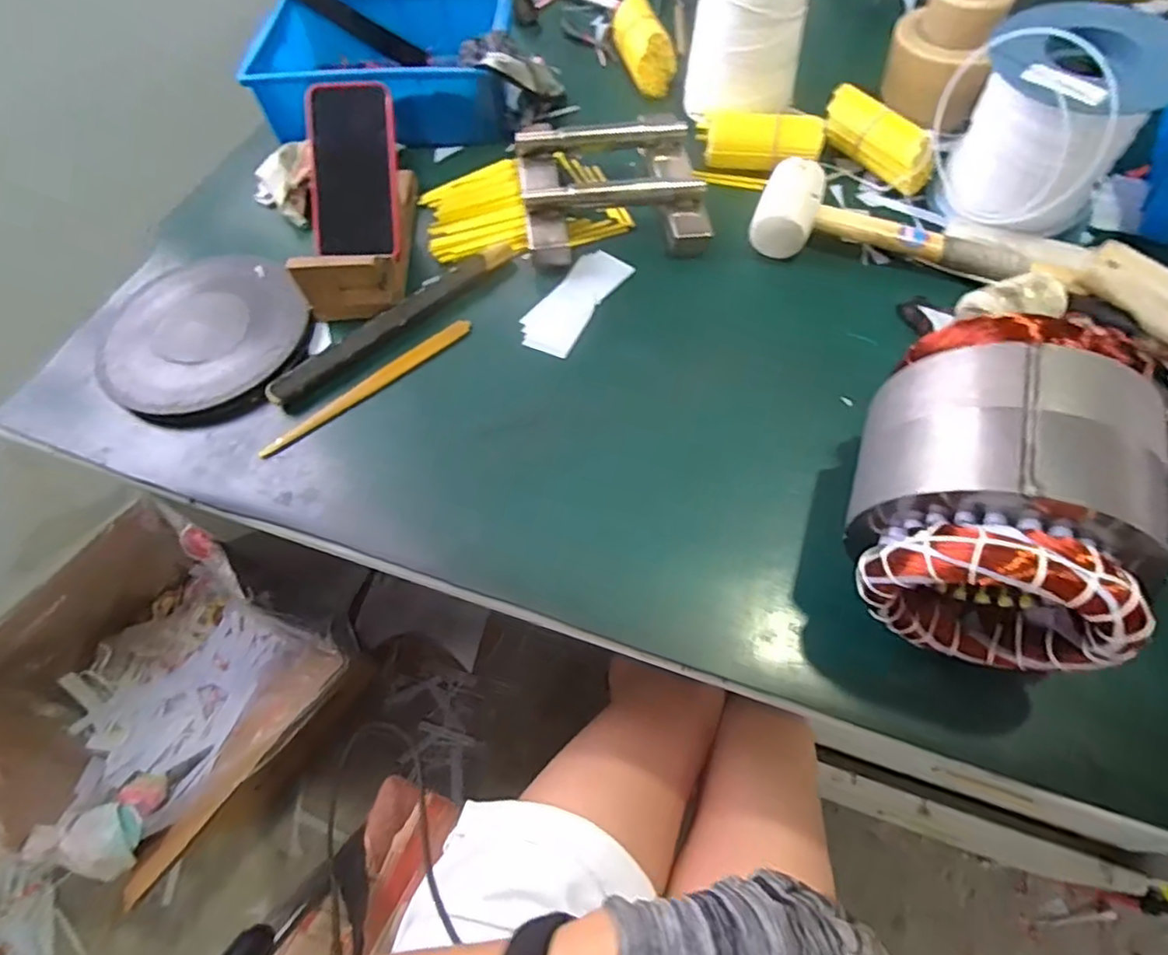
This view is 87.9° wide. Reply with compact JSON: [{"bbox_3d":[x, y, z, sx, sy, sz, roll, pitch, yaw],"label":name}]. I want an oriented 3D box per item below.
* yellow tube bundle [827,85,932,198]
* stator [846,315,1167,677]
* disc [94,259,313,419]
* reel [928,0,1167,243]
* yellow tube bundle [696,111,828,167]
[{"bbox_3d":[0.304,-0.352,0.629,0.043,0.048,0.134,-39,79,-16],"label":"yellow tube bundle"},{"bbox_3d":[0.249,0.010,0.379,0.140,0.152,0.178,15,63,12],"label":"stator"},{"bbox_3d":[-0.357,-0.148,0.586,0.201,0.024,0.201,-2,61,3],"label":"disc"},{"bbox_3d":[0.429,-0.325,0.557,0.161,0.145,0.151,-28,63,-11],"label":"reel"},{"bbox_3d":[0.186,-0.358,0.641,0.129,0.043,0.045,5,61,7],"label":"yellow tube bundle"}]

